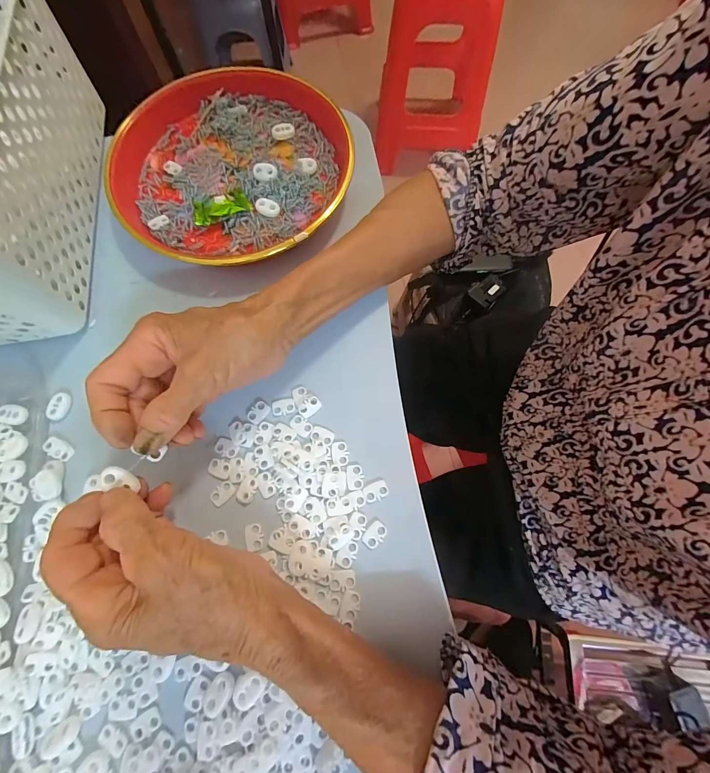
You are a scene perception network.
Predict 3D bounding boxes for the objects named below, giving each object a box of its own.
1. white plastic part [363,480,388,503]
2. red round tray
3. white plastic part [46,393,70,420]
[{"bbox_3d":[0.015,0.077,0.249,0.018,0.004,0.013,-18,74,-5],"label":"white plastic part"},{"bbox_3d":[-0.110,-0.205,0.321,0.217,0.031,0.214,0,73,0],"label":"red round tray"},{"bbox_3d":[-0.240,0.016,0.275,0.015,0.005,0.023,5,73,2],"label":"white plastic part"}]

